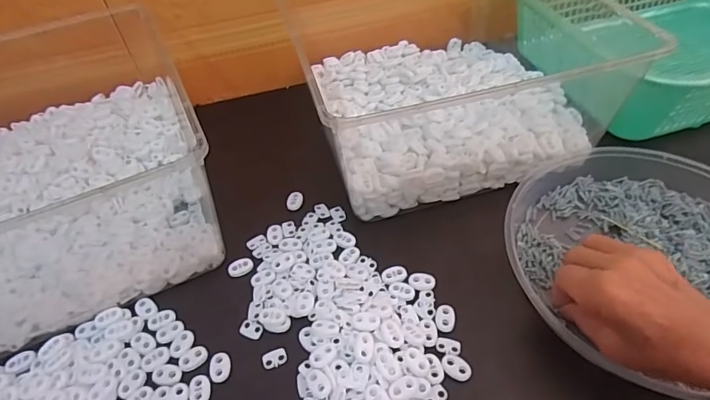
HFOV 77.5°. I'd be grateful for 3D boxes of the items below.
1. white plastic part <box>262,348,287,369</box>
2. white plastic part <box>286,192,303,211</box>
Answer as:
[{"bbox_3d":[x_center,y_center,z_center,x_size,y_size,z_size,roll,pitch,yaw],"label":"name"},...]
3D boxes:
[{"bbox_3d":[-0.064,0.125,0.350,0.019,0.004,0.014,-18,49,-11],"label":"white plastic part"},{"bbox_3d":[-0.062,0.001,0.459,0.015,0.005,0.021,4,48,8],"label":"white plastic part"}]

